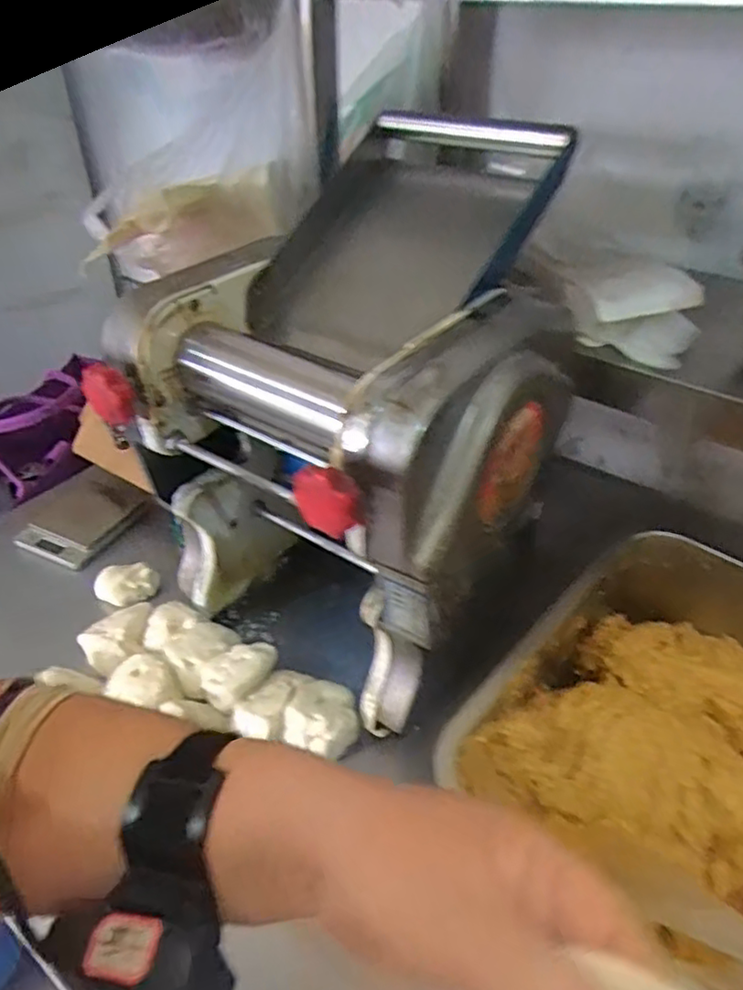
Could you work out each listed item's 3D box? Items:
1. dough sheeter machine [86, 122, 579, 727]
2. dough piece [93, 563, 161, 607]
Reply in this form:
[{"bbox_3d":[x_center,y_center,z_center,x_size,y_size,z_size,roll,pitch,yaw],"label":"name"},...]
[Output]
[{"bbox_3d":[0.009,-0.070,0.596,0.303,0.362,0.393,23,44,25],"label":"dough sheeter machine"},{"bbox_3d":[-0.275,0.102,0.738,0.067,0.035,0.035,-2,39,-4],"label":"dough piece"}]

